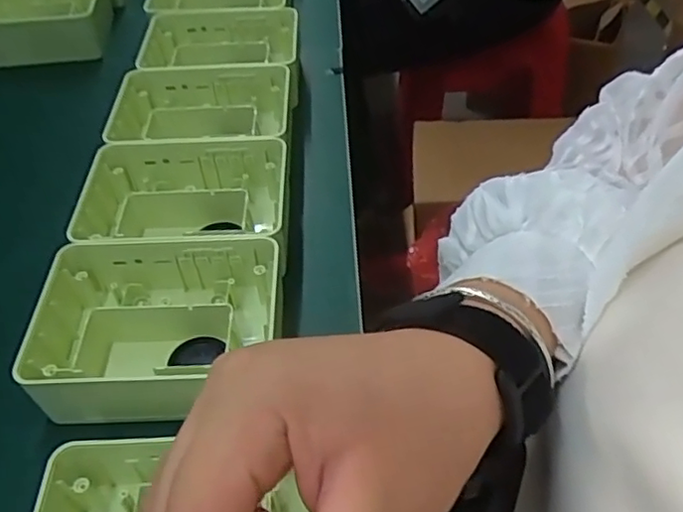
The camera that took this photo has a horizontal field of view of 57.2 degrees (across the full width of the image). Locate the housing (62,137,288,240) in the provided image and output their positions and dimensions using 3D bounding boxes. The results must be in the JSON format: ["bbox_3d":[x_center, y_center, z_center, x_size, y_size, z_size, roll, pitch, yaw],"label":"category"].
[{"bbox_3d":[-0.111,-0.031,0.458,0.141,0.057,0.101,-5,45,0],"label":"housing"}]

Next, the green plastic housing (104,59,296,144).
[{"bbox_3d":[-0.114,-0.112,0.526,0.152,0.051,0.102,-4,45,0],"label":"green plastic housing"}]

